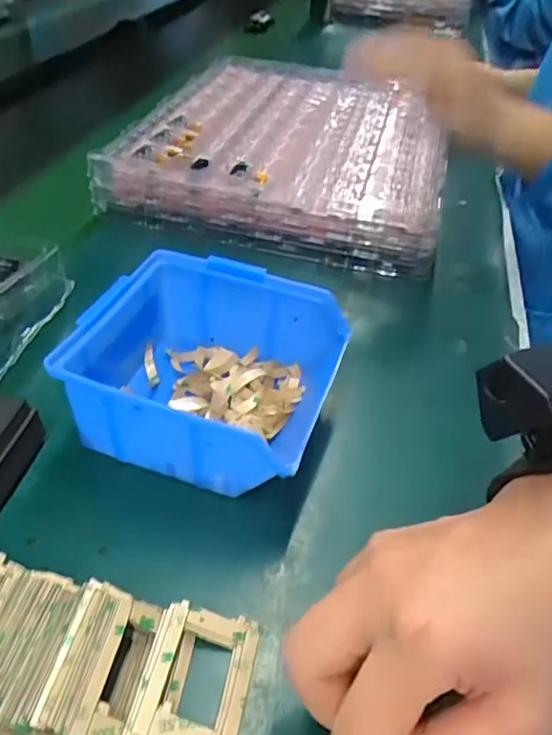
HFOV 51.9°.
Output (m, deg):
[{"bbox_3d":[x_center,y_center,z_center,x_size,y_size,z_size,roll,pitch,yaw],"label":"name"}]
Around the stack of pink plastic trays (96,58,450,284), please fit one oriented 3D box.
[{"bbox_3d":[0.028,-0.232,0.589,0.294,0.071,0.354,11,43,10],"label":"stack of pink plastic trays"}]

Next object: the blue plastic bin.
[{"bbox_3d":[-0.037,0.000,0.326,0.133,0.070,0.130,14,43,13],"label":"blue plastic bin"}]

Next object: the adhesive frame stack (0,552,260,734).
[{"bbox_3d":[-0.081,0.114,0.222,0.142,0.027,0.062,15,42,-5],"label":"adhesive frame stack"}]

